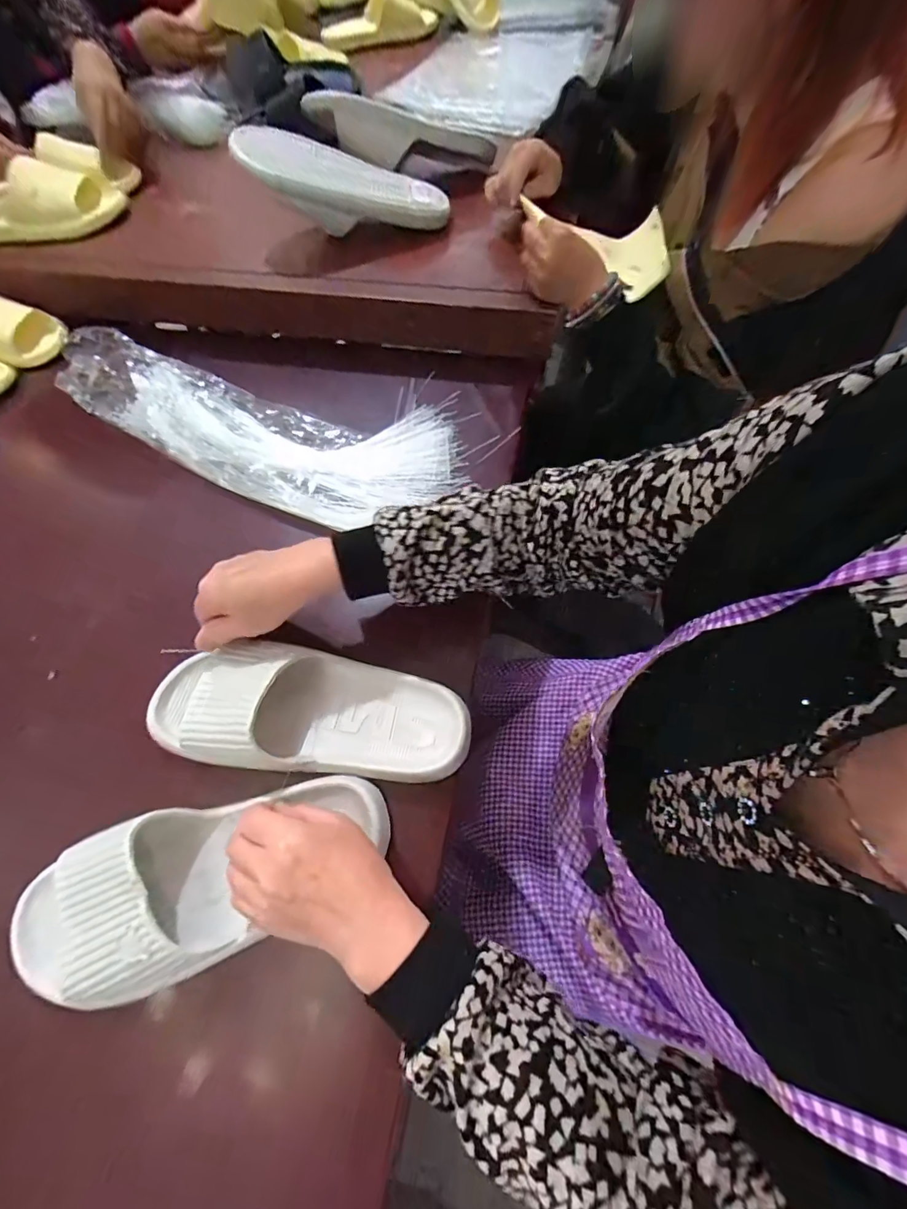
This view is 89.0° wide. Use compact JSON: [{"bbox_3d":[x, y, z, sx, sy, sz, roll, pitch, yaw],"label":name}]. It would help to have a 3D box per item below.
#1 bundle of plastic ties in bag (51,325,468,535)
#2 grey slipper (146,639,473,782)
[{"bbox_3d":[-0.259,-0.226,0.570,0.561,0.049,0.184,21,65,10],"label":"bundle of plastic ties in bag"},{"bbox_3d":[-0.124,0.086,0.390,0.271,0.068,0.100,8,63,-1],"label":"grey slipper"}]

